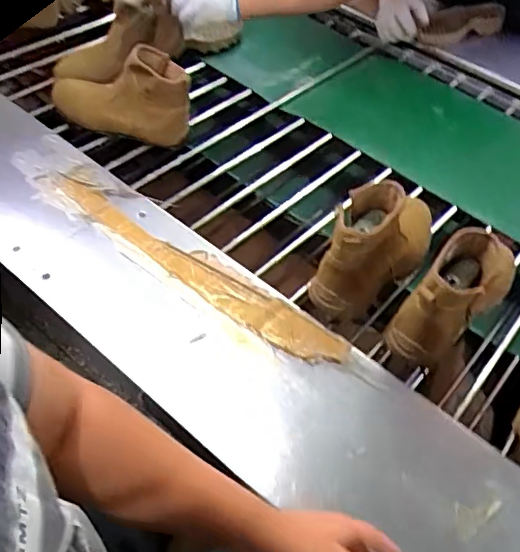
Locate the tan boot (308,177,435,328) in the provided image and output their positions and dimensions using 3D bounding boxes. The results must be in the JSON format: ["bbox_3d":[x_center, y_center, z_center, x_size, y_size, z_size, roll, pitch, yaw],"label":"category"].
[{"bbox_3d":[0.177,-0.059,0.853,0.089,0.190,0.247,32,55,21],"label":"tan boot"}]

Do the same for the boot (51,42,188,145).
[{"bbox_3d":[-0.247,-0.302,1.010,0.273,0.143,0.083,4,46,29],"label":"boot"}]

